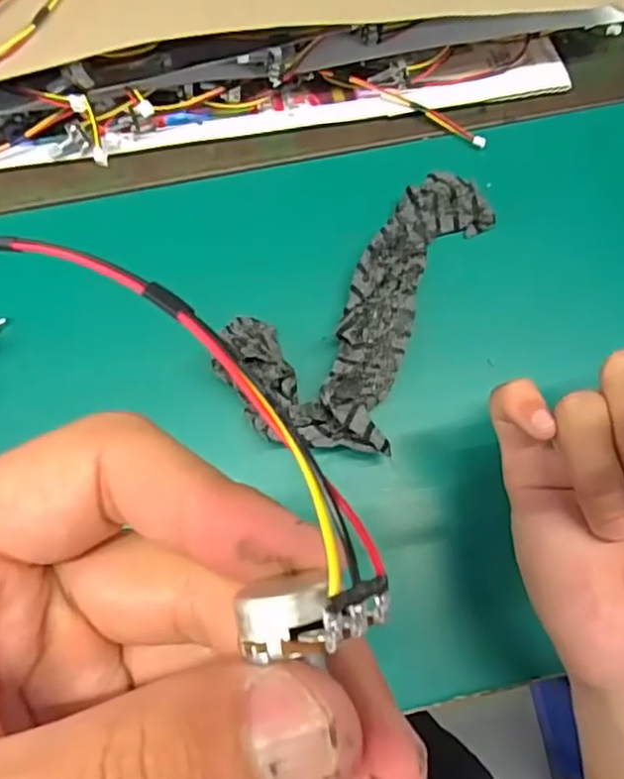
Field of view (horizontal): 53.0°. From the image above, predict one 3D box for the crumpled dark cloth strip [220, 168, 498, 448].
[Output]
[{"bbox_3d":[0.022,-0.050,0.332,0.093,0.032,0.170,26,77,4],"label":"crumpled dark cloth strip"}]

